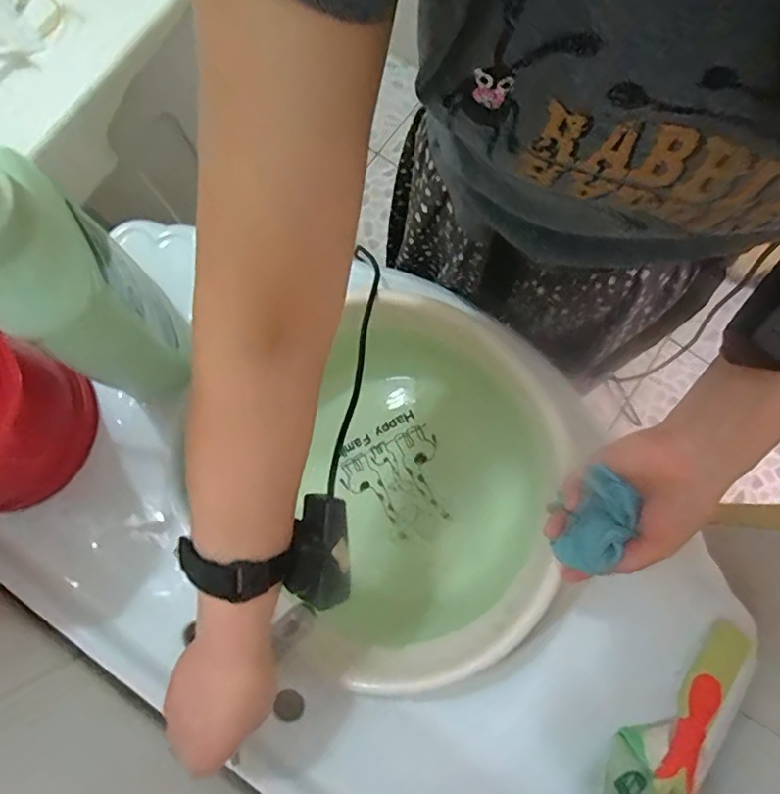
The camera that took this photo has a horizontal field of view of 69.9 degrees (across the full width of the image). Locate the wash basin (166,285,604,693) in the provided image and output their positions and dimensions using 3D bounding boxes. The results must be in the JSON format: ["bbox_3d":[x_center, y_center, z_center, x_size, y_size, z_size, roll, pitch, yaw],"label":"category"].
[{"bbox_3d":[0.010,0.075,0.537,0.335,0.136,0.347,0,80,1],"label":"wash basin"}]

